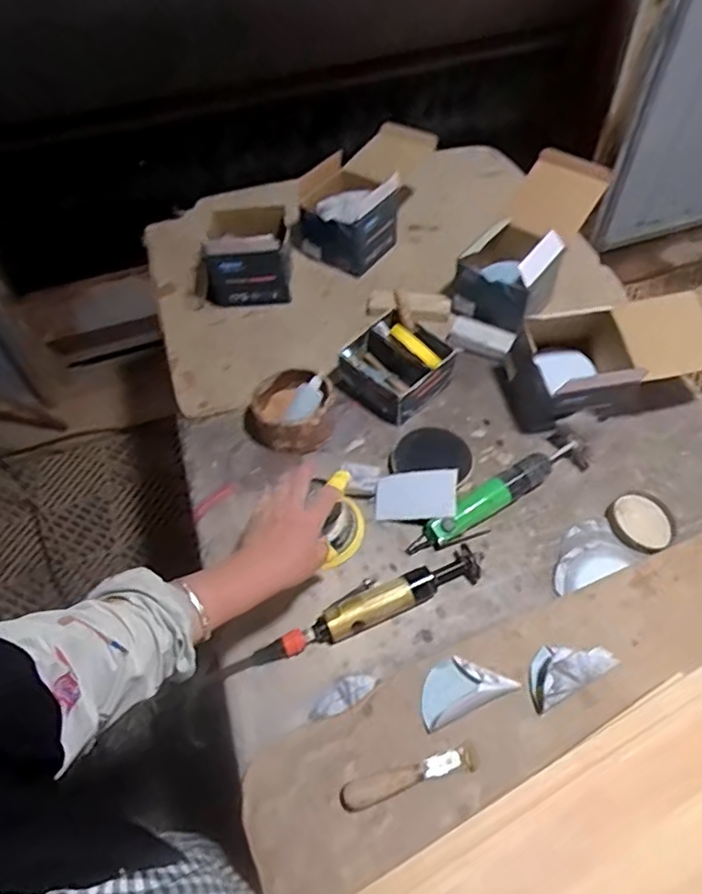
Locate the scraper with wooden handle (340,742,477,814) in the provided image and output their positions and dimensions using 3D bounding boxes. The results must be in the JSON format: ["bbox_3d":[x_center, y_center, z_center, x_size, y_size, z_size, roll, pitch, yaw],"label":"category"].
[{"bbox_3d":[0.062,0.351,0.634,0.148,0.008,0.028,-15,55,-8],"label":"scraper with wooden handle"}]

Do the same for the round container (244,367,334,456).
[{"bbox_3d":[-0.094,-0.057,0.915,0.131,0.076,0.123,-1,55,1],"label":"round container"}]

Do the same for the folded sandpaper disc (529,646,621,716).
[{"bbox_3d":[0.247,0.248,0.680,0.112,0.040,0.053,-25,58,-15],"label":"folded sandpaper disc"}]

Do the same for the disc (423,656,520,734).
[{"bbox_3d":[0.124,0.268,0.675,0.109,0.019,0.060,-21,57,-12],"label":"disc"}]

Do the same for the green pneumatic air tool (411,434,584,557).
[{"bbox_3d":[0.205,0.067,0.817,0.287,0.040,0.064,-31,59,-18],"label":"green pneumatic air tool"}]

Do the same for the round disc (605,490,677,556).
[{"bbox_3d":[0.395,0.097,0.803,0.093,0.013,0.084,-36,61,-21],"label":"round disc"}]

